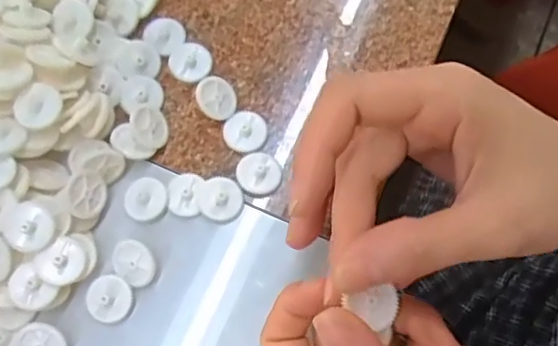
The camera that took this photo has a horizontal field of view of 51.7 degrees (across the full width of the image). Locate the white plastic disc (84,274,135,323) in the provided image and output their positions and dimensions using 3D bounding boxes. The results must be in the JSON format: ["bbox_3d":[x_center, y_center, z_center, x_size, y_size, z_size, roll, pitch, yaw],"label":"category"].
[{"bbox_3d":[-0.077,0.057,0.262,0.021,0.005,0.020,0,71,0],"label":"white plastic disc"}]

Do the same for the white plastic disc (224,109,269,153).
[{"bbox_3d":[-0.017,-0.021,0.288,0.021,0.004,0.022,0,71,0],"label":"white plastic disc"}]

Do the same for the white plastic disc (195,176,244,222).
[{"bbox_3d":[-0.029,0.013,0.277,0.023,0.005,0.021,0,71,0],"label":"white plastic disc"}]

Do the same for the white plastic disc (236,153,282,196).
[{"bbox_3d":[-0.010,0.000,0.281,0.021,0.004,0.021,0,71,0],"label":"white plastic disc"}]

